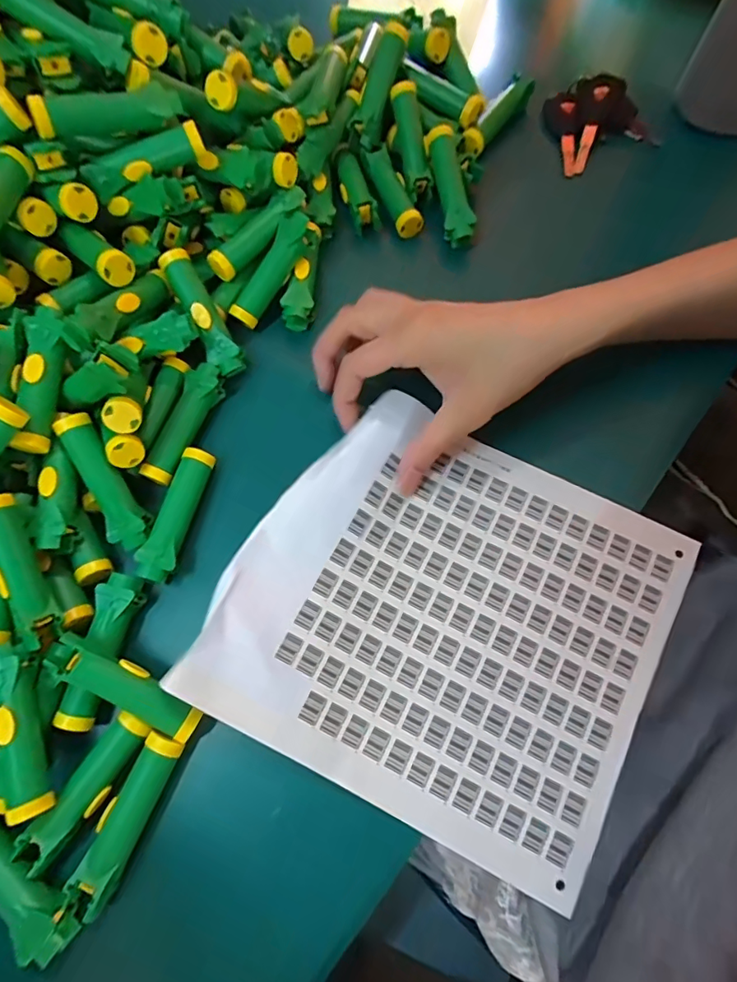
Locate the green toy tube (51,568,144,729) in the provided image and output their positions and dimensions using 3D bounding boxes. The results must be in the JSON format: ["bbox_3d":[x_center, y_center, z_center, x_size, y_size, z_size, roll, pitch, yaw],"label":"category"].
[{"bbox_3d":[-0.144,0.086,0.269,0.023,0.018,0.080,10,72,6],"label":"green toy tube"}]

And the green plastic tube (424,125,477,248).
[{"bbox_3d":[0.059,-0.223,0.360,0.019,0.017,0.085,-12,86,-1],"label":"green plastic tube"}]

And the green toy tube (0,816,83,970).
[{"bbox_3d":[-0.172,0.186,0.237,0.079,0.015,0.021,42,78,15],"label":"green toy tube"}]

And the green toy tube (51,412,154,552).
[{"bbox_3d":[-0.151,-0.006,0.284,0.020,0.014,0.080,-26,99,-6],"label":"green toy tube"}]

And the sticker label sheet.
[{"bbox_3d":[0.047,0.066,0.271,0.223,0.041,0.206,26,74,11],"label":"sticker label sheet"}]

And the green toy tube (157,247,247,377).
[{"bbox_3d":[-0.107,-0.114,0.320,0.020,0.018,0.082,-29,98,-7],"label":"green toy tube"}]

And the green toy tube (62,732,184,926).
[{"bbox_3d":[-0.119,0.160,0.245,0.023,0.018,0.077,20,73,9],"label":"green toy tube"}]

